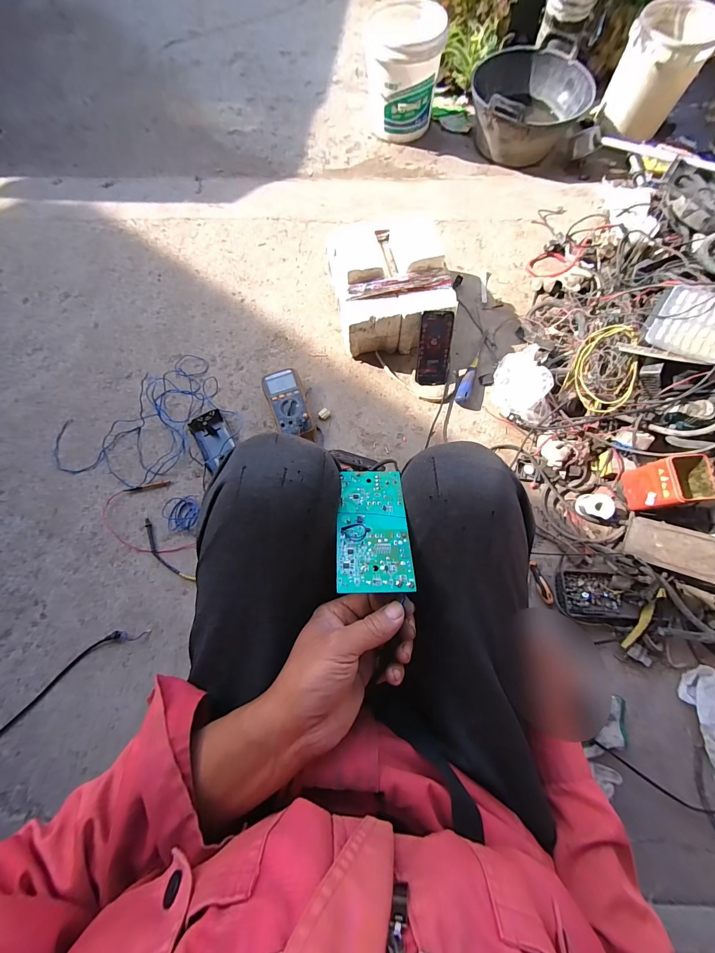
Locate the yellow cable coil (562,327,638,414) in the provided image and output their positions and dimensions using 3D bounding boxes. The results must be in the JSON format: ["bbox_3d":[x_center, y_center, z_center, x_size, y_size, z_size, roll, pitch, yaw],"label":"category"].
[{"bbox_3d":[0.564,-0.246,0.785,0.133,0.074,0.186,27,118,26],"label":"yellow cable coil"}]

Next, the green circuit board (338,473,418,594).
[{"bbox_3d":[0.014,0.045,0.323,0.065,0.004,0.125,2,52,-6],"label":"green circuit board"}]

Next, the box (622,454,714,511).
[{"bbox_3d":[0.604,0.016,0.673,0.066,0.120,0.088,-4,72,0],"label":"box"}]

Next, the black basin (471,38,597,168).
[{"bbox_3d":[0.583,-1.276,1.188,0.370,0.183,0.394,7,73,4],"label":"black basin"}]

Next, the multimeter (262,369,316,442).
[{"bbox_3d":[-0.164,-0.172,0.837,0.086,0.050,0.193,-20,73,-5],"label":"multimeter"}]

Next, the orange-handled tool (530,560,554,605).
[{"bbox_3d":[0.386,0.223,0.724,0.025,0.017,0.088,-11,72,-2],"label":"orange-handled tool"}]

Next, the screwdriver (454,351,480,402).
[{"bbox_3d":[0.285,-0.256,0.874,0.031,0.027,0.168,21,74,8],"label":"screwdriver"}]

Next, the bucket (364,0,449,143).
[{"bbox_3d":[0.157,-1.430,1.220,0.248,0.267,0.309,3,72,2],"label":"bucket"}]

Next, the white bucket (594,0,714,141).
[{"bbox_3d":[0.934,-1.274,1.084,0.234,0.226,0.216,32,76,10],"label":"white bucket"}]

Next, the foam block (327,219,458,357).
[{"bbox_3d":[0.075,-0.473,0.868,0.262,0.185,0.282,-11,72,-2],"label":"foam block"}]

